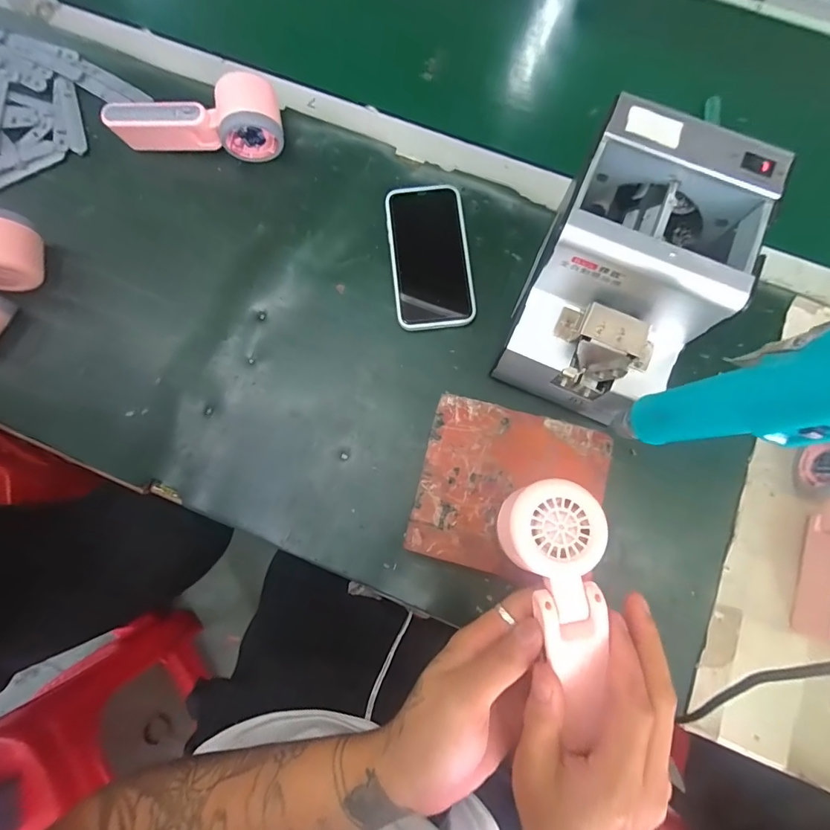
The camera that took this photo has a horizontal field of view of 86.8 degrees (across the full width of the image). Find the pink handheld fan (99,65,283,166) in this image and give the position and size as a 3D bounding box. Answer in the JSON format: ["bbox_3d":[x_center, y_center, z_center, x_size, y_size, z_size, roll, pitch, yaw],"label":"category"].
[{"bbox_3d":[-0.217,-0.294,0.437,0.166,0.054,0.055,0,79,1],"label":"pink handheld fan"}]

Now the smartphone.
[{"bbox_3d":[0.015,-0.156,0.430,0.073,0.010,0.147,-6,79,-1],"label":"smartphone"}]

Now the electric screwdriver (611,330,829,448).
[{"bbox_3d":[0.167,-0.003,0.223,0.036,0.171,0.046,-16,78,-4],"label":"electric screwdriver"}]

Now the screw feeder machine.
[{"bbox_3d":[0.159,-0.099,0.347,0.120,0.145,0.169,25,80,5],"label":"screw feeder machine"}]

